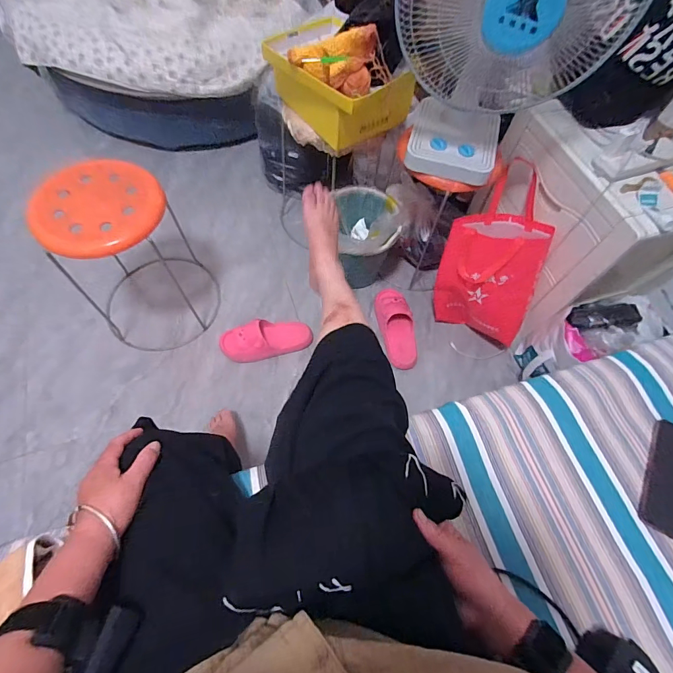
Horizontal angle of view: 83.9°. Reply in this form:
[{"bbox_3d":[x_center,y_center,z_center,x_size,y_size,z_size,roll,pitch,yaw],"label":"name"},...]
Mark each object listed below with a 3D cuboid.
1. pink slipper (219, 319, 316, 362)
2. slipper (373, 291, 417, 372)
[{"bbox_3d":[-0.209,0.009,1.128,0.269,0.067,0.112,-14,65,-11],"label":"pink slipper"},{"bbox_3d":[0.193,-0.038,1.186,0.105,0.073,0.272,-9,64,-9],"label":"slipper"}]

